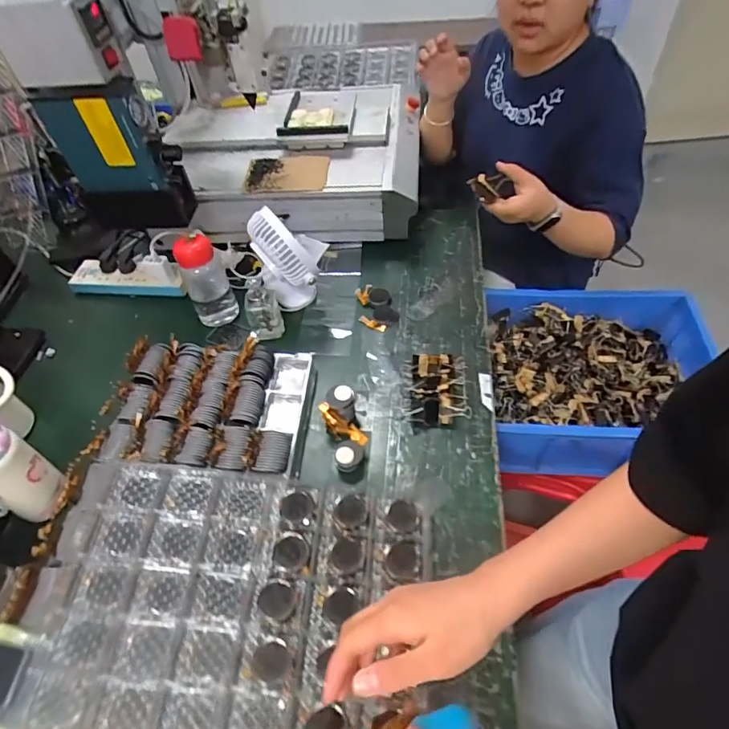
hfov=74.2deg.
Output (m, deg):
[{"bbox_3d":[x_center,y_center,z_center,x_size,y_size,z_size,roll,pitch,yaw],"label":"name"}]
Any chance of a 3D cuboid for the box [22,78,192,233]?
[{"bbox_3d":[-0.428,-0.360,0.843,0.205,0.244,0.076,6,52,9],"label":"box"}]

